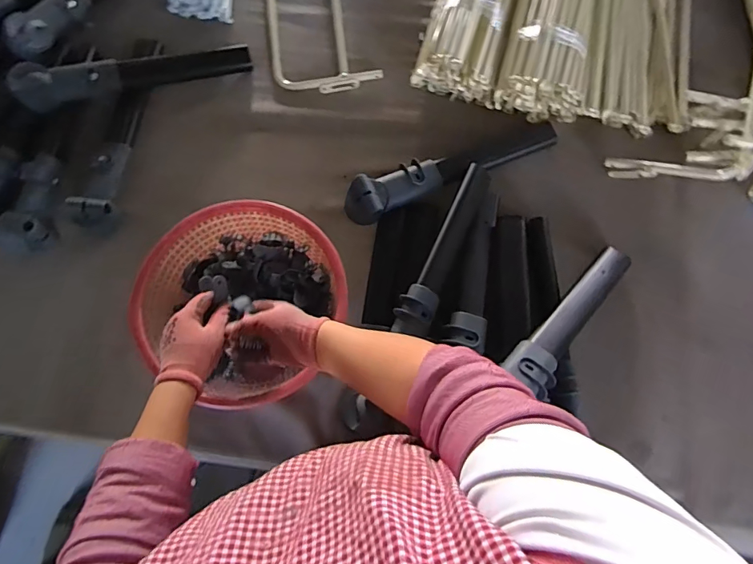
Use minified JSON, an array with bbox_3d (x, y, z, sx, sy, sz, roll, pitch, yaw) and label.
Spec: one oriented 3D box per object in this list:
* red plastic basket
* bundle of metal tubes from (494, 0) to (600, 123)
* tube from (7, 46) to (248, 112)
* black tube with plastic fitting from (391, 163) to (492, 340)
[{"bbox_3d":[-0.196,0.027,0.700,0.284,0.105,0.282,0,75,0],"label":"red plastic basket"},{"bbox_3d":[0.363,-0.615,0.864,0.153,0.086,0.655,14,76,4],"label":"bundle of metal tubes"},{"bbox_3d":[-0.418,-0.373,0.809,0.383,0.046,0.062,-20,75,-22],"label":"tube"},{"bbox_3d":[0.109,-0.058,0.715,0.055,0.056,0.322,24,77,6],"label":"black tube with plastic fitting"}]

